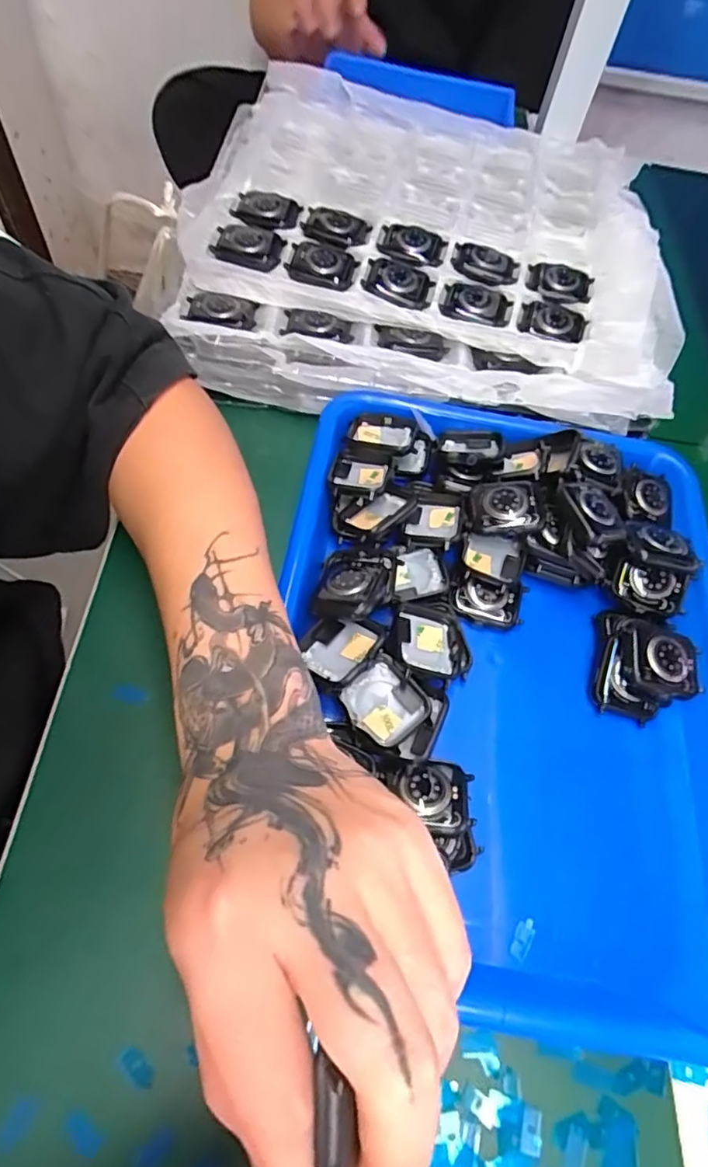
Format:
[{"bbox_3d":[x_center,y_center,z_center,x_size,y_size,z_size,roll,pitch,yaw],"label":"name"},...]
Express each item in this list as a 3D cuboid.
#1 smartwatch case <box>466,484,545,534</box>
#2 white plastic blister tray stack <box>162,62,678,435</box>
[{"bbox_3d":[0.089,-0.045,0.339,0.042,0.009,0.036,3,61,11],"label":"smartwatch case"},{"bbox_3d":[0.048,-0.284,0.451,0.367,0.045,0.359,5,60,-3],"label":"white plastic blister tray stack"}]

